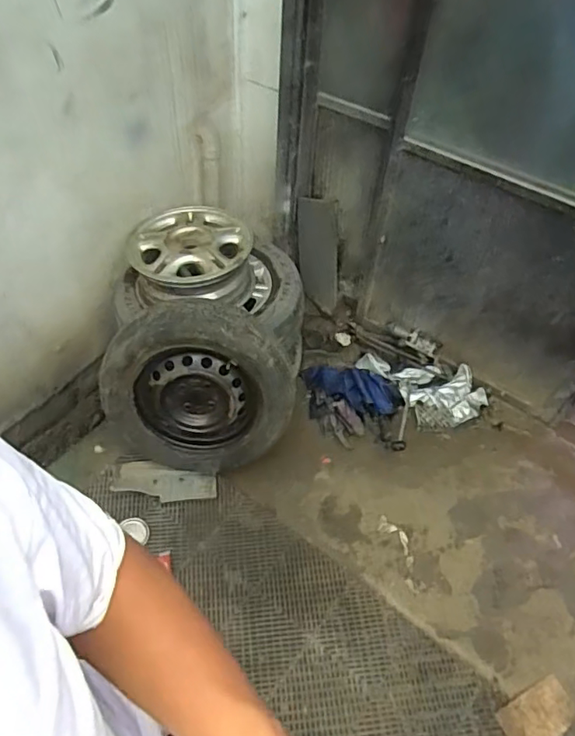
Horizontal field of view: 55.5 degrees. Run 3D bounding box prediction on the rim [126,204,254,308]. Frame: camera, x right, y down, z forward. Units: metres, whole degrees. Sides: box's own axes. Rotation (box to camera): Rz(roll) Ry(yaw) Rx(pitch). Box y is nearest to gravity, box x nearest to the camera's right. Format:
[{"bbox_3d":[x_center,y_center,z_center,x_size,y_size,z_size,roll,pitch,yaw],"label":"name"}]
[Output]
[{"bbox_3d":[-0.303,-0.351,1.757,0.376,0.175,0.376,3,52,0],"label":"rim"}]

